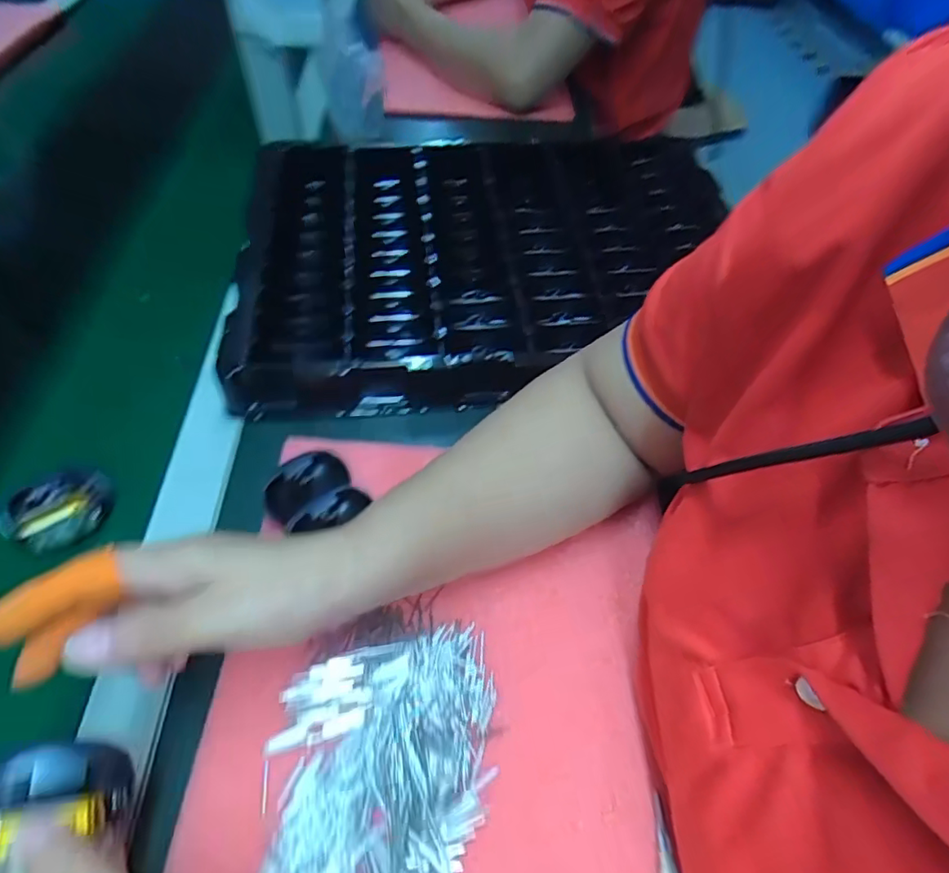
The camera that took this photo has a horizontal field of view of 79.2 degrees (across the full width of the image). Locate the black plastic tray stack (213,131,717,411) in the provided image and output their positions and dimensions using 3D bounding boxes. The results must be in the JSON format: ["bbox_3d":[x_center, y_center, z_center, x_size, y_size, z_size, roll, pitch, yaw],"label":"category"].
[{"bbox_3d":[0.018,-0.177,0.536,0.441,0.047,0.338,-6,54,-7],"label":"black plastic tray stack"}]

